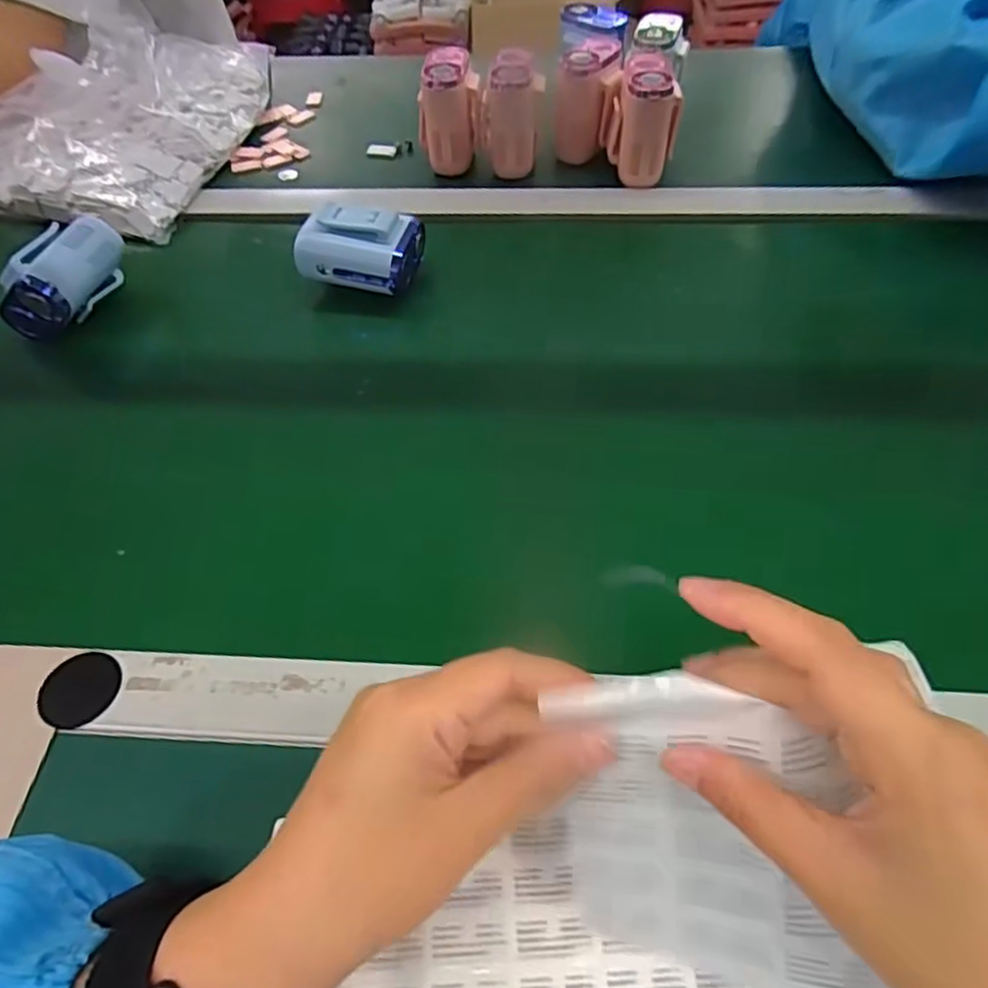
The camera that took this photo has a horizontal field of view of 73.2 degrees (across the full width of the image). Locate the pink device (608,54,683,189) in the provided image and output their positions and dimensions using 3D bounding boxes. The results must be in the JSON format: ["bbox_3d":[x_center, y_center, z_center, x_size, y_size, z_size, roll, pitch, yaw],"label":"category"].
[{"bbox_3d":[0.127,-0.317,0.565,0.058,0.076,0.067,8,55,10],"label":"pink device"}]

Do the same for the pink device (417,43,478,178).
[{"bbox_3d":[-0.039,-0.338,0.591,0.055,0.079,0.067,-4,54,1],"label":"pink device"}]

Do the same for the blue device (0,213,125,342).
[{"bbox_3d":[-0.309,-0.157,0.481,0.045,0.046,0.087,14,56,14],"label":"blue device"}]

